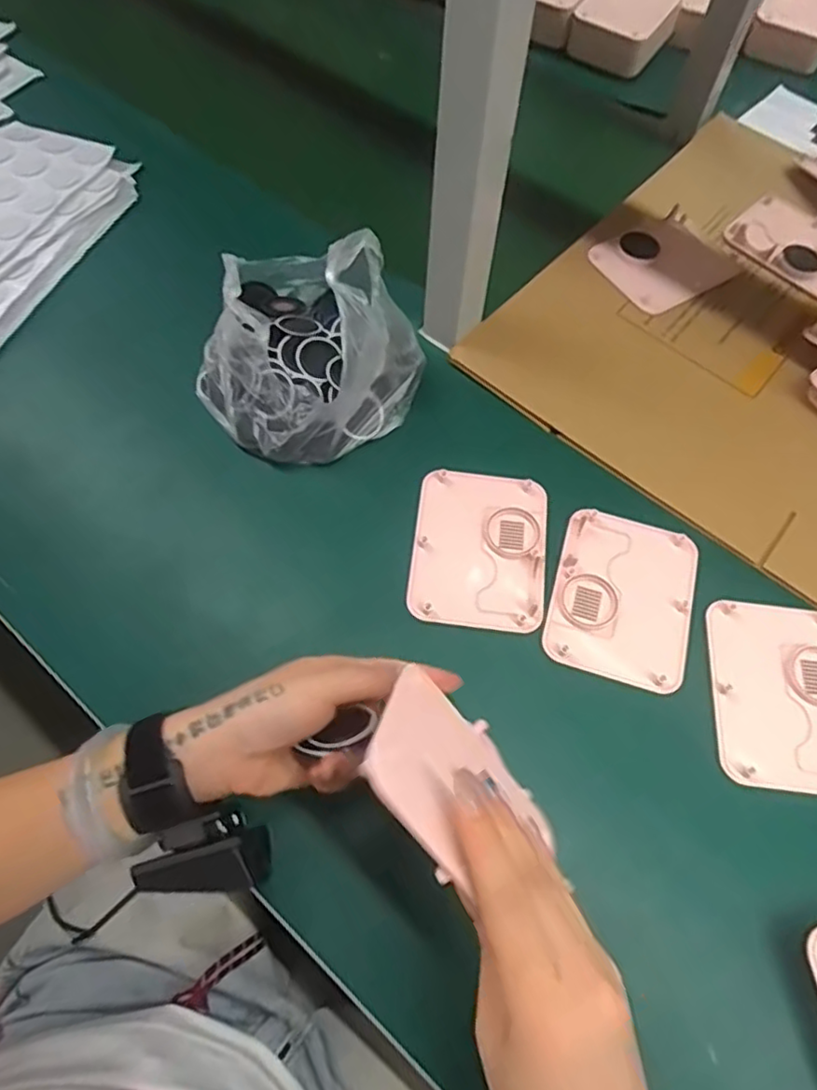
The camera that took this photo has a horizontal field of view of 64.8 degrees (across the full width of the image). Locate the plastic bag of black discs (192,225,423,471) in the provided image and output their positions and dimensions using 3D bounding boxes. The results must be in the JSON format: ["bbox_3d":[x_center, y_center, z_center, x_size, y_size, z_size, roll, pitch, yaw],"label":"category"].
[{"bbox_3d":[-0.093,-0.174,0.501,0.194,0.109,0.159,37,67,15],"label":"plastic bag of black discs"}]

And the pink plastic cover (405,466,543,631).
[{"bbox_3d":[0.052,0.000,0.478,0.095,0.008,0.123,8,63,2],"label":"pink plastic cover"}]

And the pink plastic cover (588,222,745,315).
[{"bbox_3d":[0.244,-0.270,0.614,0.122,0.009,0.093,-29,68,-16],"label":"pink plastic cover"}]

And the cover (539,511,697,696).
[{"bbox_3d":[0.154,0.037,0.464,0.095,0.010,0.122,17,63,6],"label":"cover"}]

